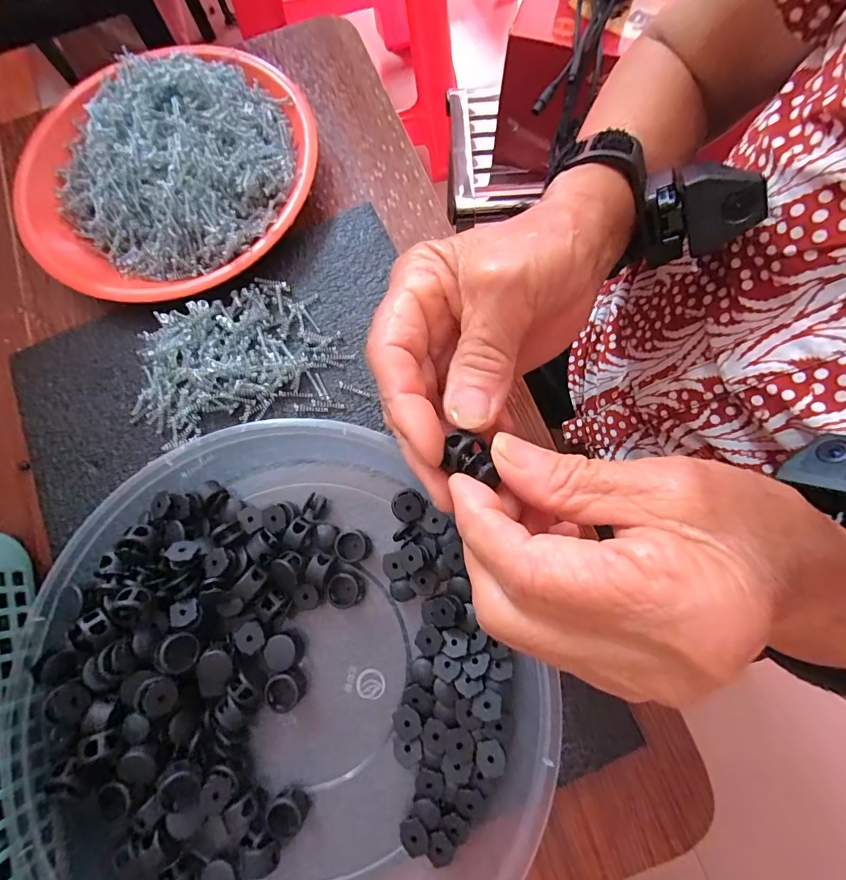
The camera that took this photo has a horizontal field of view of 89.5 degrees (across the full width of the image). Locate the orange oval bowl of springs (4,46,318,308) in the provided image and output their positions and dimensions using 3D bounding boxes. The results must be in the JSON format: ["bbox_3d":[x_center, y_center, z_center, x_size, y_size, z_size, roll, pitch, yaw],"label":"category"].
[{"bbox_3d":[-0.164,-0.173,0.273,0.197,0.040,0.178,-28,77,-5],"label":"orange oval bowl of springs"}]

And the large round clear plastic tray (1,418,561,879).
[{"bbox_3d":[-0.074,0.116,0.198,0.221,0.045,0.229,0,77,2],"label":"large round clear plastic tray"}]

